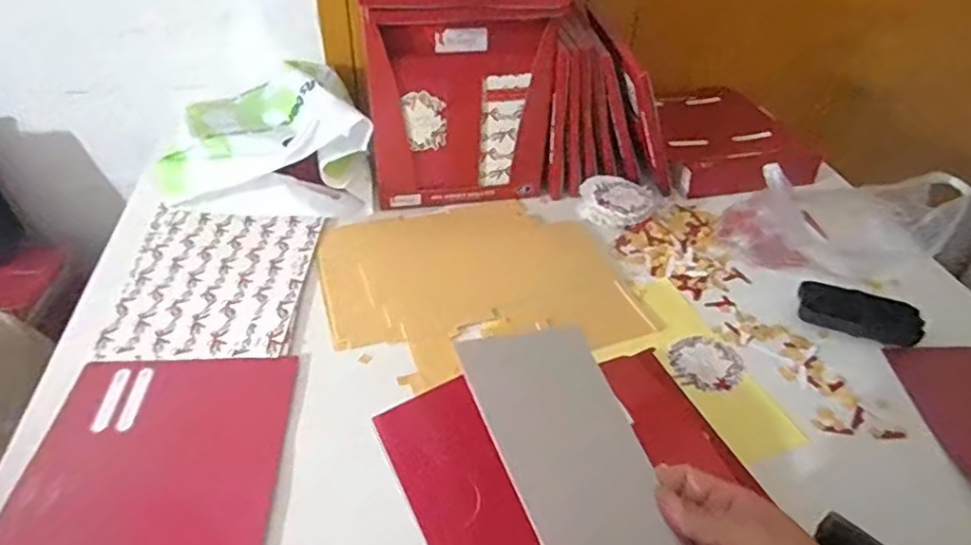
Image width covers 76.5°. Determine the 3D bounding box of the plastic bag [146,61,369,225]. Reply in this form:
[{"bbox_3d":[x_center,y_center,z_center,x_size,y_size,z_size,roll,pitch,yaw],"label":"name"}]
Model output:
[{"bbox_3d":[-0.262,-0.178,0.767,0.236,0.095,0.251,-3,40,-5],"label":"plastic bag"}]

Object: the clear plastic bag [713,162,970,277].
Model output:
[{"bbox_3d":[0.393,-0.070,0.687,0.225,0.120,0.111,8,40,8],"label":"clear plastic bag"}]

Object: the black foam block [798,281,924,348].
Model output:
[{"bbox_3d":[0.375,0.044,0.622,0.110,0.027,0.050,13,41,13],"label":"black foam block"}]

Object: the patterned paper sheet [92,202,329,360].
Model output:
[{"bbox_3d":[-0.285,0.004,0.647,0.194,0.006,0.217,2,41,-1],"label":"patterned paper sheet"}]

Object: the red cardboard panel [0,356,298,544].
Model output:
[{"bbox_3d":[-0.259,0.167,0.469,0.186,0.010,0.251,2,41,-8],"label":"red cardboard panel"}]

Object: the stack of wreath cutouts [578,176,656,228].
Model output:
[{"bbox_3d":[0.159,-0.084,0.756,0.088,0.036,0.070,12,41,13],"label":"stack of wreath cutouts"}]

